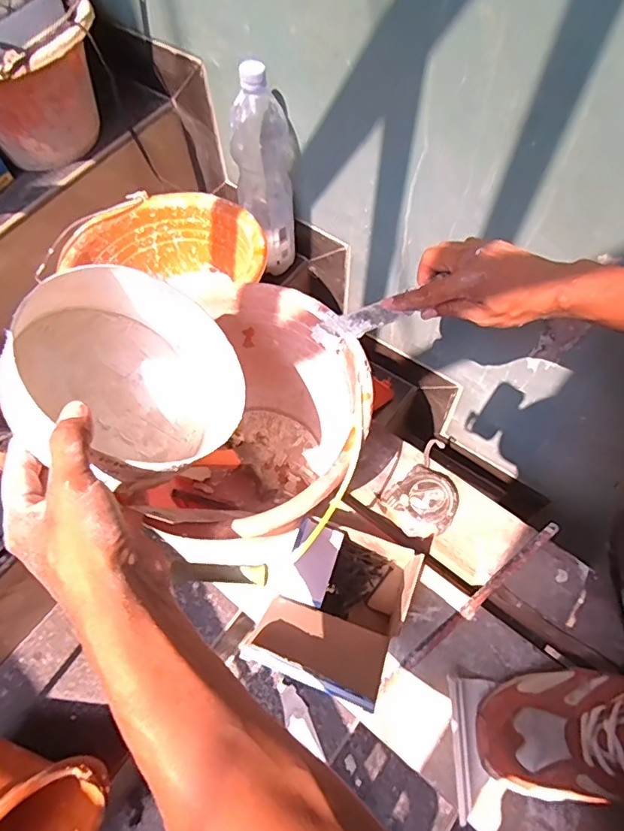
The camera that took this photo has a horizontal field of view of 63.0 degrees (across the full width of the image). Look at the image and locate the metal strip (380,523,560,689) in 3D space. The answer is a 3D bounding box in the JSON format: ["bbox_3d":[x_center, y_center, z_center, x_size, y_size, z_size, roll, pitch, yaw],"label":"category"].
[{"bbox_3d":[0.188,0.214,0.586,0.275,0.006,0.014,-36,68,-14],"label":"metal strip"}]

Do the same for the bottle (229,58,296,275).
[{"bbox_3d":[-0.073,-0.354,0.774,0.085,0.310,0.071,5,64,5],"label":"bottle"}]

